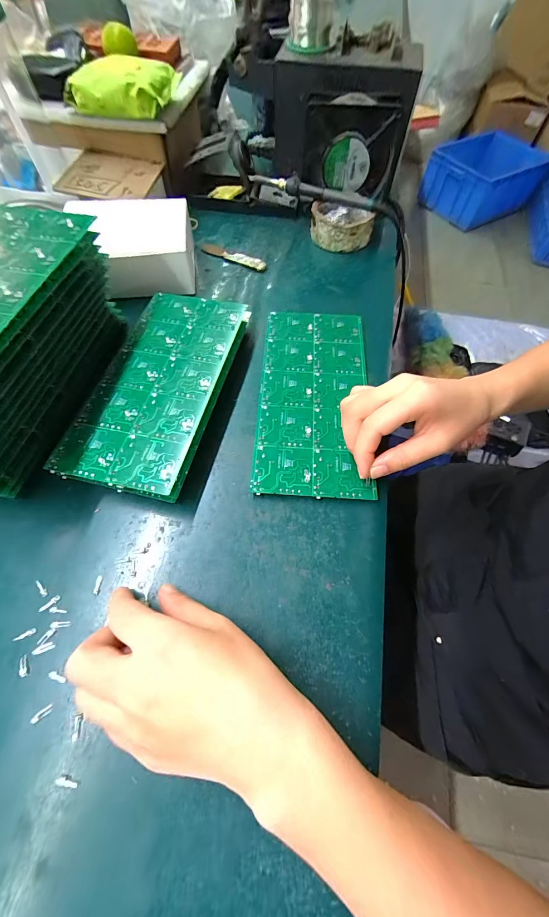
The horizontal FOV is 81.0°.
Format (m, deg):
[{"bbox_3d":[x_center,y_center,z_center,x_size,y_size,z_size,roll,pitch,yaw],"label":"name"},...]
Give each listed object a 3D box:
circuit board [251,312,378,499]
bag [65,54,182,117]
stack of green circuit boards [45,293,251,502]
[{"bbox_3d":[0.040,-0.068,0.320,0.103,0.004,0.223,6,62,2],"label":"circuit board"},{"bbox_3d":[-0.189,-0.467,0.402,0.113,0.033,0.089,8,62,3],"label":"bag"},{"bbox_3d":[-0.105,-0.071,0.311,0.109,0.032,0.226,11,63,5],"label":"stack of green circuit boards"}]

